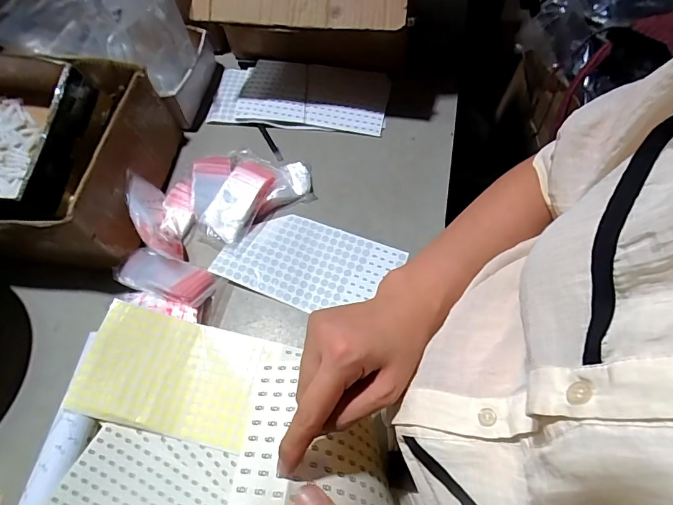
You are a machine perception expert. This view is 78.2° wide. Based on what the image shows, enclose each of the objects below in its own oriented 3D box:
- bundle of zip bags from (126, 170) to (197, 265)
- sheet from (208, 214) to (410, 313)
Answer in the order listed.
[{"bbox_3d":[-0.235,-0.052,0.555,0.068,0.065,0.138,-8,63,-2],"label":"bundle of zip bags"},{"bbox_3d":[-0.038,0.013,0.554,0.220,0.009,0.122,20,65,9],"label":"sheet"}]

